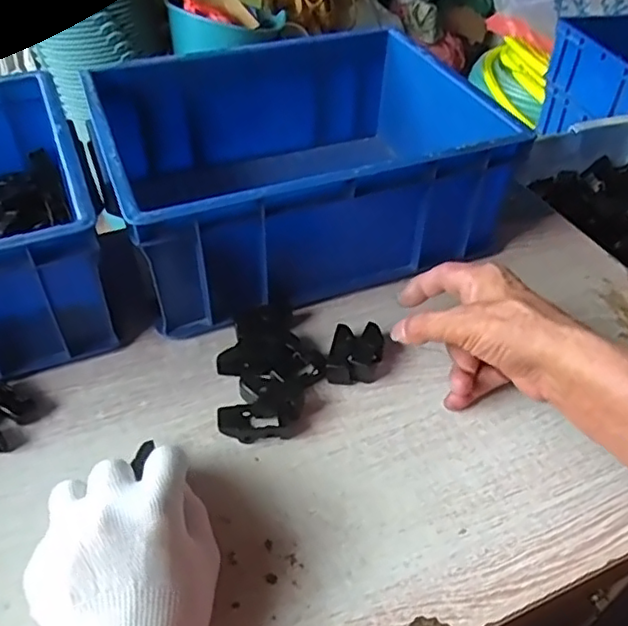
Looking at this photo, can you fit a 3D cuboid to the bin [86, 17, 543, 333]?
[{"bbox_3d":[-0.007,-0.140,0.586,0.349,0.136,0.259,-13,46,-15],"label":"bin"}]

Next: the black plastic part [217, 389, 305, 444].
[{"bbox_3d":[-0.037,0.075,0.444,0.062,0.017,0.033,-6,45,-9],"label":"black plastic part"}]

